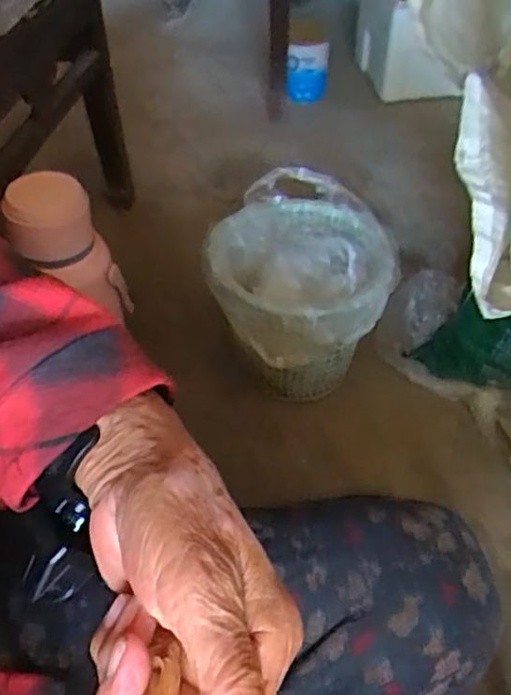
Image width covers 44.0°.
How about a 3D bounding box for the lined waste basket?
[{"bbox_3d":[0.066,-0.082,0.938,0.251,0.218,0.263,9,47,9],"label":"lined waste basket"}]

